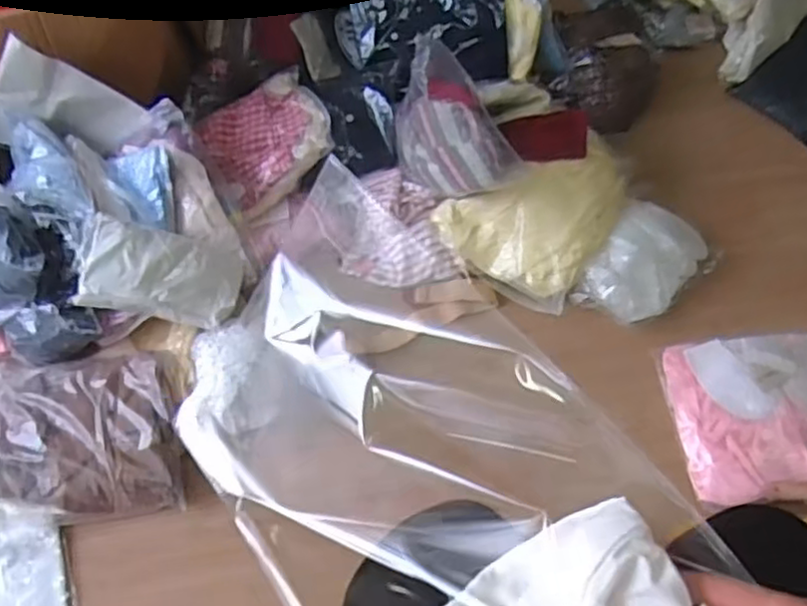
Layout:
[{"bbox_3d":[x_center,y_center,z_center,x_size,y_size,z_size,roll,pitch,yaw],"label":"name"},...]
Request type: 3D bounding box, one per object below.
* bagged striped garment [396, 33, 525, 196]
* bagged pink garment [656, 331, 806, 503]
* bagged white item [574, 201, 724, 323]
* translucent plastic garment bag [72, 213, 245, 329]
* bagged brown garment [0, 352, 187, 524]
[{"bbox_3d":[0.071,-0.269,1.095,0.109,0.189,0.224,-35,66,-17],"label":"bagged striped garment"},{"bbox_3d":[0.560,0.147,1.024,0.317,0.061,0.227,-8,61,-3],"label":"bagged pink garment"},{"bbox_3d":[0.393,-0.055,1.143,0.159,0.062,0.233,32,67,18],"label":"bagged white item"},{"bbox_3d":[-0.361,-0.047,1.054,0.232,0.047,0.144,12,68,-11],"label":"translucent plastic garment bag"},{"bbox_3d":[-0.457,0.181,1.011,0.283,0.073,0.234,-5,61,-2],"label":"bagged brown garment"}]

